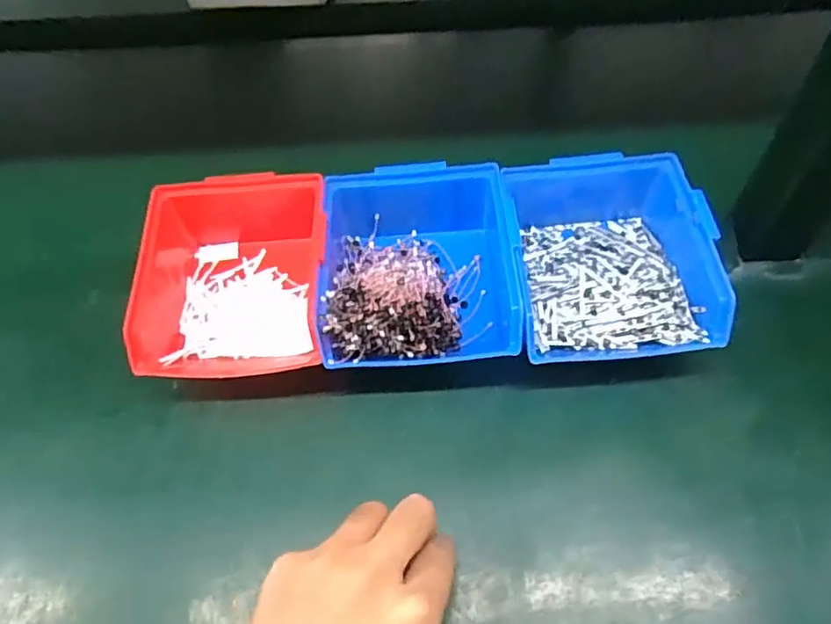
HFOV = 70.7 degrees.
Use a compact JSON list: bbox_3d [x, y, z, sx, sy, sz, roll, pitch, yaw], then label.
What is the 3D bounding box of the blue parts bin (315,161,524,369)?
[{"bbox_3d":[0.001,-0.030,0.391,0.122,0.063,0.144,-5,59,1],"label":"blue parts bin"}]

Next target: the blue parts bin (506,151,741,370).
[{"bbox_3d":[0.125,-0.040,0.397,0.126,0.061,0.153,-2,59,3],"label":"blue parts bin"}]

